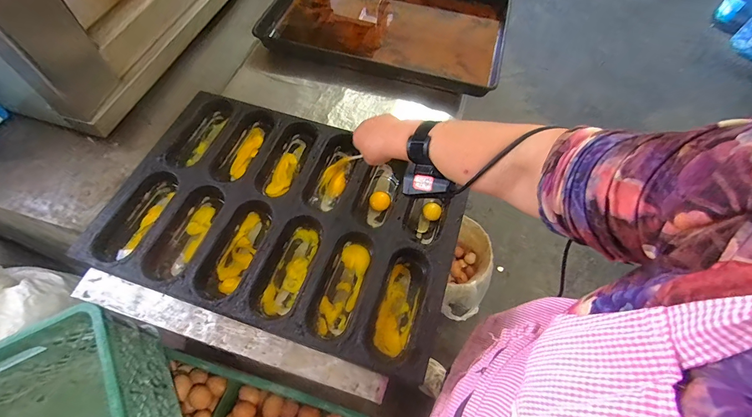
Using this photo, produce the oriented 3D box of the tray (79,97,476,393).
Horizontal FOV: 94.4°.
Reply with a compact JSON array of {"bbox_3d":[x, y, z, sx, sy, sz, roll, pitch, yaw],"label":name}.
[{"bbox_3d":[-0.155,0.007,0.634,0.593,0.059,0.403,17,62,7],"label":"tray"}]

